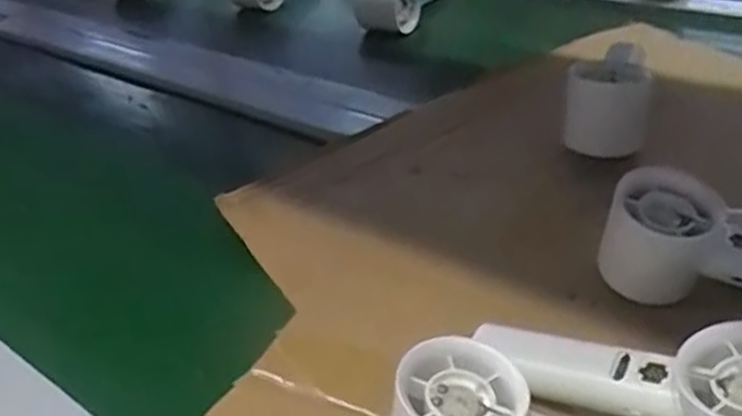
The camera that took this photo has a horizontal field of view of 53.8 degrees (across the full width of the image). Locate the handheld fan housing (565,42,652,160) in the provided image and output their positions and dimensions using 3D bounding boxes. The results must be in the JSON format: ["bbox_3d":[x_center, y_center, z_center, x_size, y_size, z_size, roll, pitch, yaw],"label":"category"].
[{"bbox_3d":[0.176,-0.080,0.544,0.060,0.068,0.062,4,36,14],"label":"handheld fan housing"}]

